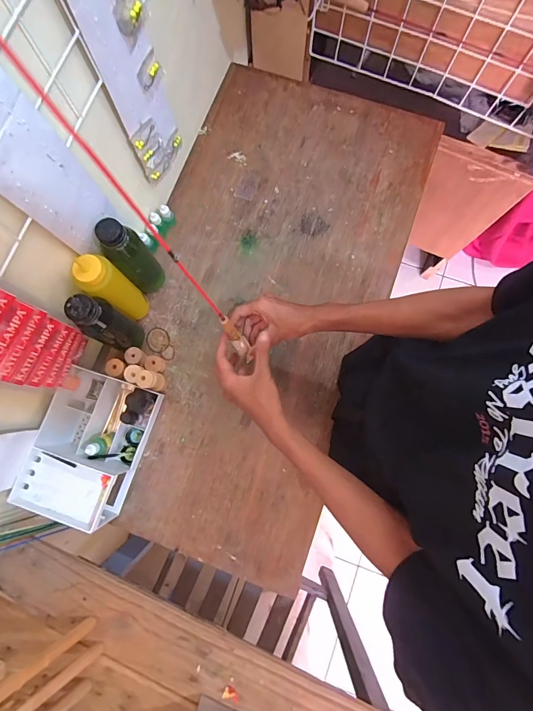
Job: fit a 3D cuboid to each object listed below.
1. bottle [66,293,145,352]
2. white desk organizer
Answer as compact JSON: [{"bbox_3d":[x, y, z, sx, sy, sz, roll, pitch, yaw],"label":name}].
[{"bbox_3d":[-0.262,-0.050,0.594,0.054,0.190,0.063,32,82,6],"label":"bottle"},{"bbox_3d":[-0.299,0.146,0.609,0.153,0.105,0.238,17,80,4],"label":"white desk organizer"}]

